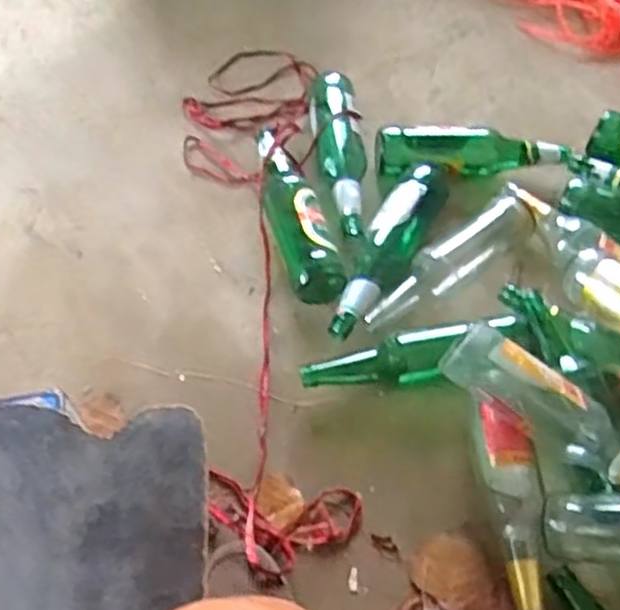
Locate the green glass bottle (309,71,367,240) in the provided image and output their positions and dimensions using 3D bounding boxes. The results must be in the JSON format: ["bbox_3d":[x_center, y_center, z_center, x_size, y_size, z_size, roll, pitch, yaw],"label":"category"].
[{"bbox_3d":[0.041,-0.202,1.003,0.067,0.057,0.289,-5,58,-4],"label":"green glass bottle"}]

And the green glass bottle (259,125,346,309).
[{"bbox_3d":[-0.020,-0.129,0.950,0.076,0.062,0.277,-11,58,-7],"label":"green glass bottle"}]

